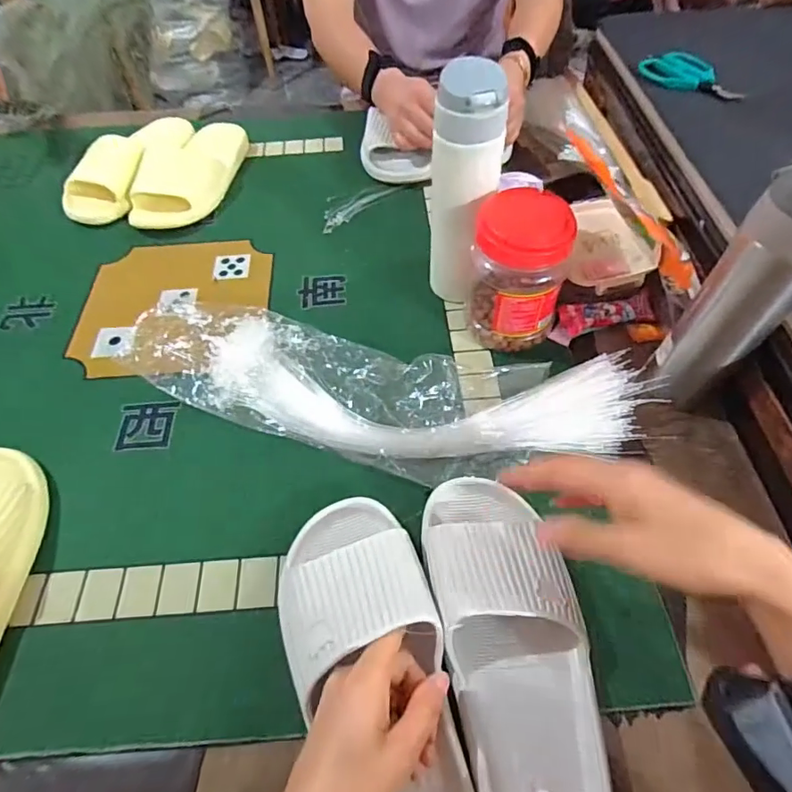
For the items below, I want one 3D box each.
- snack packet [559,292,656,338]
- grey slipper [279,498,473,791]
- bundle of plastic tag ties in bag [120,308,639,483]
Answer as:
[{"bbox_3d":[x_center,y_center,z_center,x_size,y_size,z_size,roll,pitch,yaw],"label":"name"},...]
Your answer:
[{"bbox_3d":[0.229,-0.091,0.539,0.108,0.021,0.035,-15,55,-7],"label":"snack packet"},{"bbox_3d":[-0.015,0.188,0.332,0.103,0.061,0.251,-15,66,-7],"label":"grey slipper"},{"bbox_3d":[-0.029,-0.010,0.474,0.503,0.035,0.137,8,56,9],"label":"bundle of plastic tag ties in bag"}]

